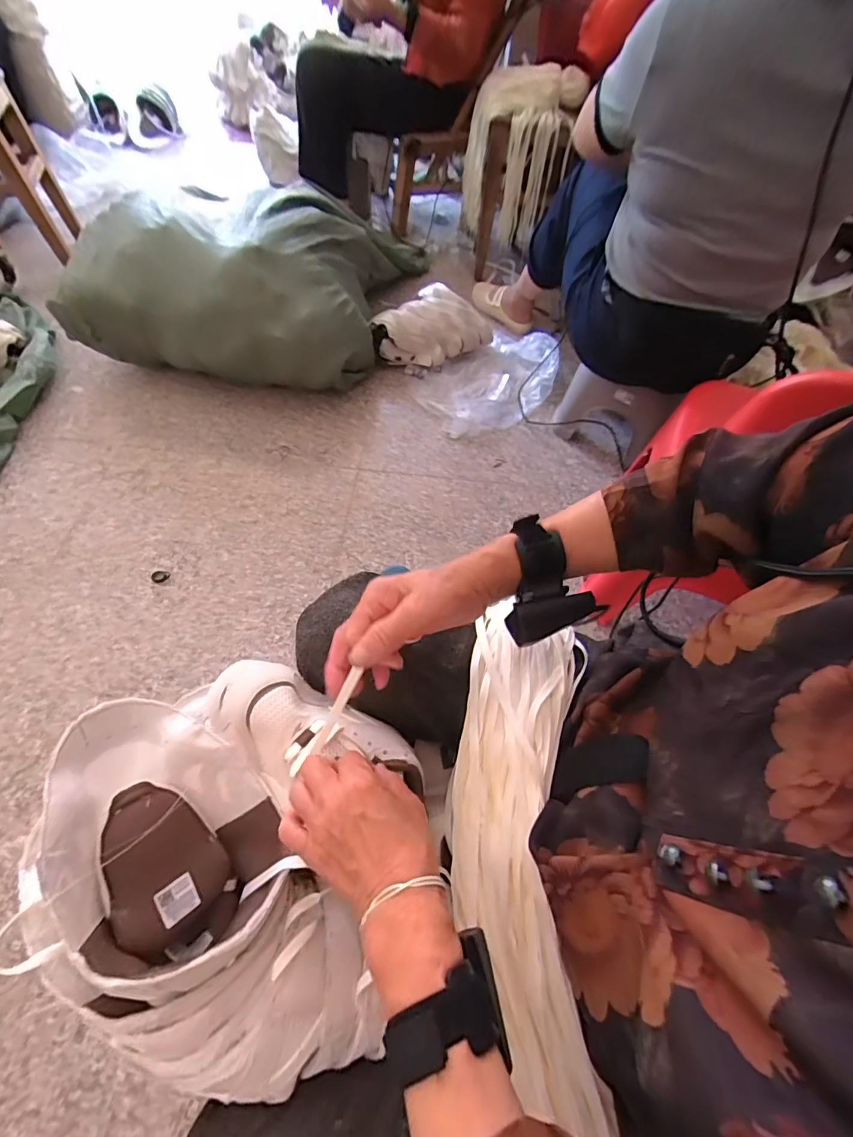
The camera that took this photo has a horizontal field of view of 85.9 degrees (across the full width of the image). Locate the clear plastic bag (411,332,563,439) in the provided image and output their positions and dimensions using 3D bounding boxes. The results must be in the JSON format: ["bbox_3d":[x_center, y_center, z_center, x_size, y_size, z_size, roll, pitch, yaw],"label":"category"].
[{"bbox_3d":[0.171,-0.510,1.232,0.394,0.076,0.280,-34,67,-21],"label":"clear plastic bag"}]

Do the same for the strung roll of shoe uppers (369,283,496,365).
[{"bbox_3d":[0.009,-0.664,1.249,0.334,0.107,0.161,-23,64,-14],"label":"strung roll of shoe uppers"}]

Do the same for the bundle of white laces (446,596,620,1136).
[{"bbox_3d":[0.082,0.198,0.381,0.112,0.058,0.341,7,61,2],"label":"bundle of white laces"}]

